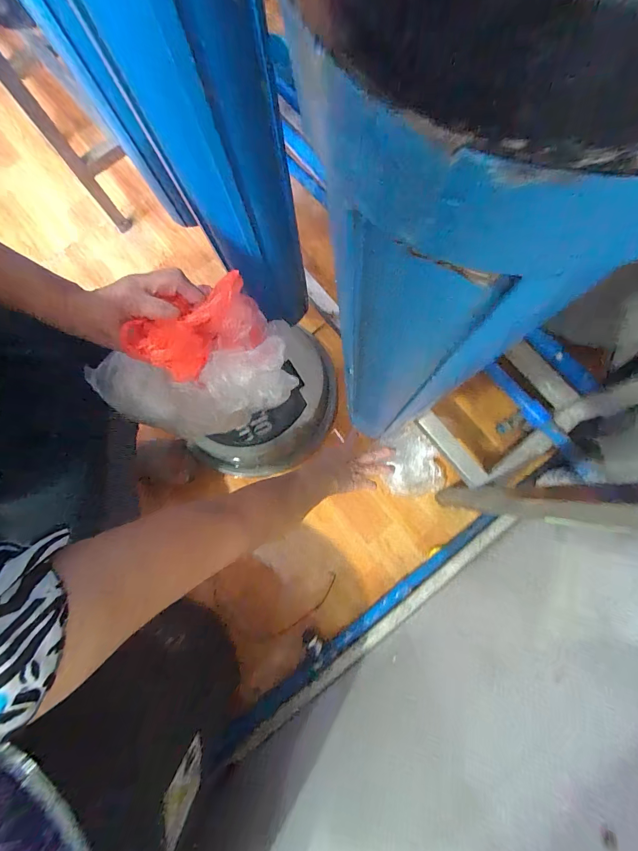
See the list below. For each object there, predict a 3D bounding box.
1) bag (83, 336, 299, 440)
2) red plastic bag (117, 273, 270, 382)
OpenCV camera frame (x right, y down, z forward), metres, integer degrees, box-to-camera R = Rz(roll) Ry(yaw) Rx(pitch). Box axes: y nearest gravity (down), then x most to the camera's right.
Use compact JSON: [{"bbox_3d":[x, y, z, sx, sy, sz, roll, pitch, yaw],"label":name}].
[{"bbox_3d":[-0.154,-0.044,0.439,0.250,0.131,0.085,-5,78,13],"label":"bag"},{"bbox_3d":[-0.113,-0.107,0.366,0.077,0.066,0.152,46,53,10],"label":"red plastic bag"}]

